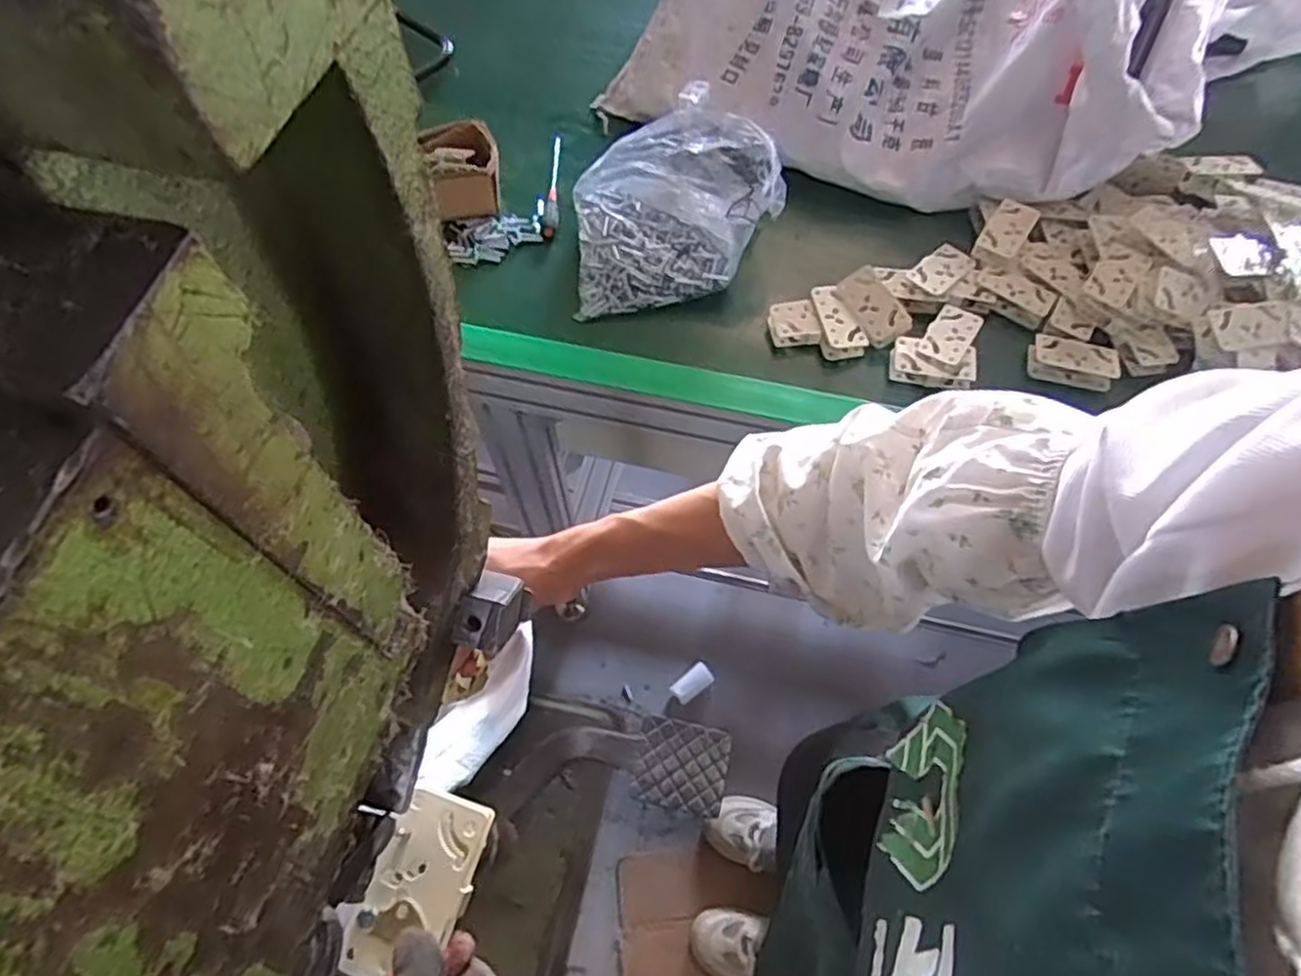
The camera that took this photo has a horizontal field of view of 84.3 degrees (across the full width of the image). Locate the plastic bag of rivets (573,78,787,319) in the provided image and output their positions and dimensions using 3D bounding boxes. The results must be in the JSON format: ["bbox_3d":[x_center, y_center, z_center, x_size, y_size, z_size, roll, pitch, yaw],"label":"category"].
[{"bbox_3d":[0.019,-0.310,0.765,0.216,0.104,0.207,-9,63,-4],"label":"plastic bag of rivets"}]

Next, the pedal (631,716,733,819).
[{"bbox_3d":[0.052,0.458,1.188,0.151,0.044,0.135,11,63,6],"label":"pedal"}]

